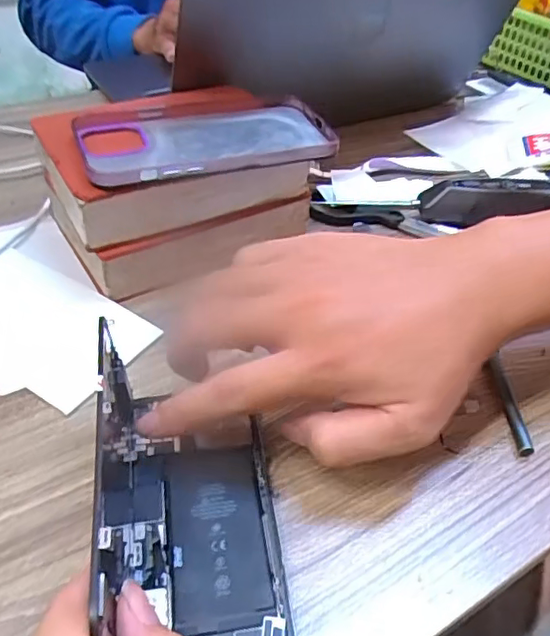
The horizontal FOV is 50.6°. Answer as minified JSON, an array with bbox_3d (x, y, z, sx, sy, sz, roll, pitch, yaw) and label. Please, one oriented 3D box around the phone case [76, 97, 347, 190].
[{"bbox_3d":[-0.044,-0.121,0.383,0.162,0.012,0.090,-12,45,-16],"label":"phone case"}]

